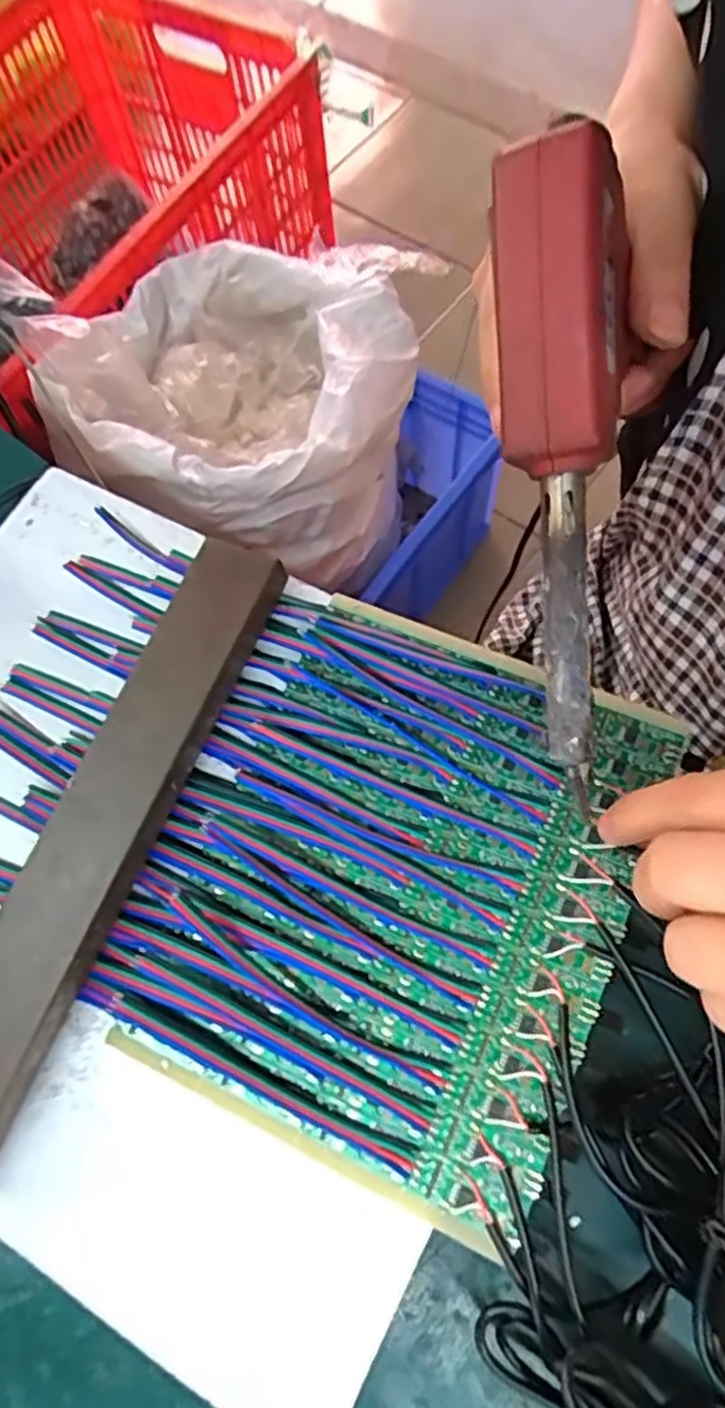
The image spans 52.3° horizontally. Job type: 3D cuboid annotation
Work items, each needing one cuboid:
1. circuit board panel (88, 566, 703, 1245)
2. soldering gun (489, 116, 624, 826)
[{"bbox_3d":[0.008,0.052,0.235,0.140,0.012,0.161,23,71,12],"label":"circuit board panel"},{"bbox_3d":[0.055,-0.056,0.204,0.028,0.024,0.176,-6,102,1],"label":"soldering gun"}]

